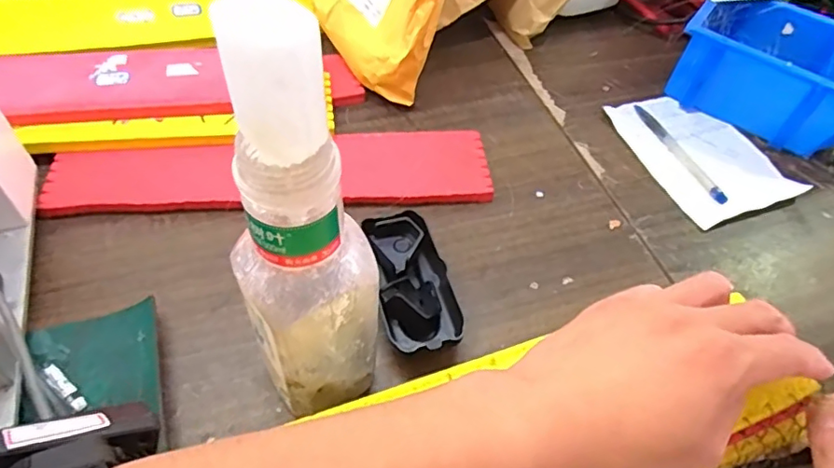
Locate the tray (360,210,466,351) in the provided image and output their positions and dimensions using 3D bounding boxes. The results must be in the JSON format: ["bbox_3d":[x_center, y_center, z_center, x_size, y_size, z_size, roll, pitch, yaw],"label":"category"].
[{"bbox_3d":[-0.003,0.035,0.394,0.052,0.027,0.107,-13,55,-15],"label":"tray"}]

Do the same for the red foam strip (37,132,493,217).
[{"bbox_3d":[-0.115,-0.053,0.463,0.346,0.014,0.087,-1,52,-6],"label":"red foam strip"}]

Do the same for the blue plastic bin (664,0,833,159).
[{"bbox_3d":[0.343,-0.156,0.544,0.168,0.075,0.119,30,55,17],"label":"blue plastic bin"}]

